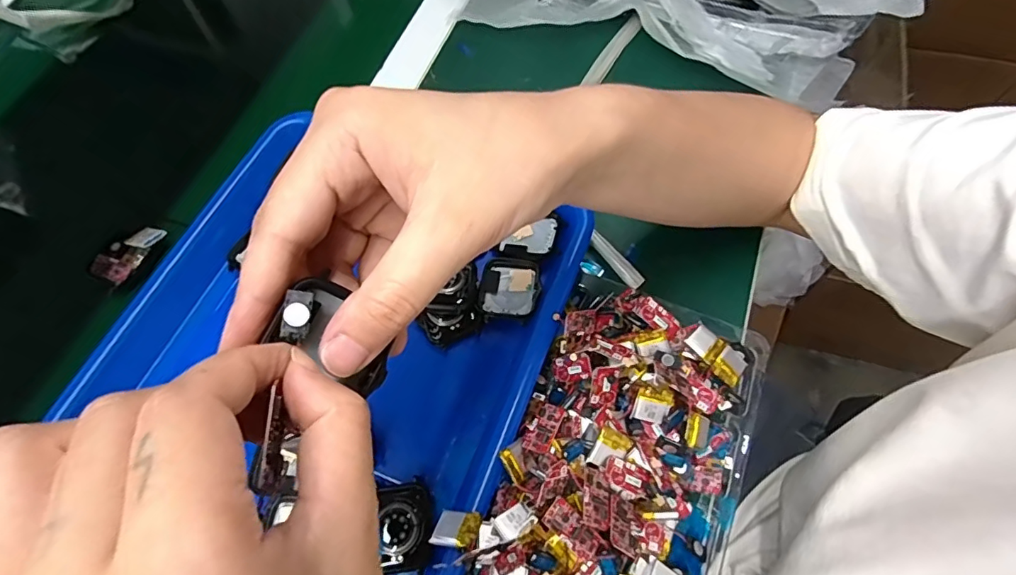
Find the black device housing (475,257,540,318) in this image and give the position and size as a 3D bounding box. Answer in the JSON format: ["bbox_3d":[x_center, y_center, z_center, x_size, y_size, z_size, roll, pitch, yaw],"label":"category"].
[{"bbox_3d":[0.000,0.000,0.328,0.039,0.012,0.043,10,66,8],"label":"black device housing"}]

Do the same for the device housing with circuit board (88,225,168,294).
[{"bbox_3d":[-0.272,-0.025,0.367,0.031,0.018,0.050,28,70,15],"label":"device housing with circuit board"}]

